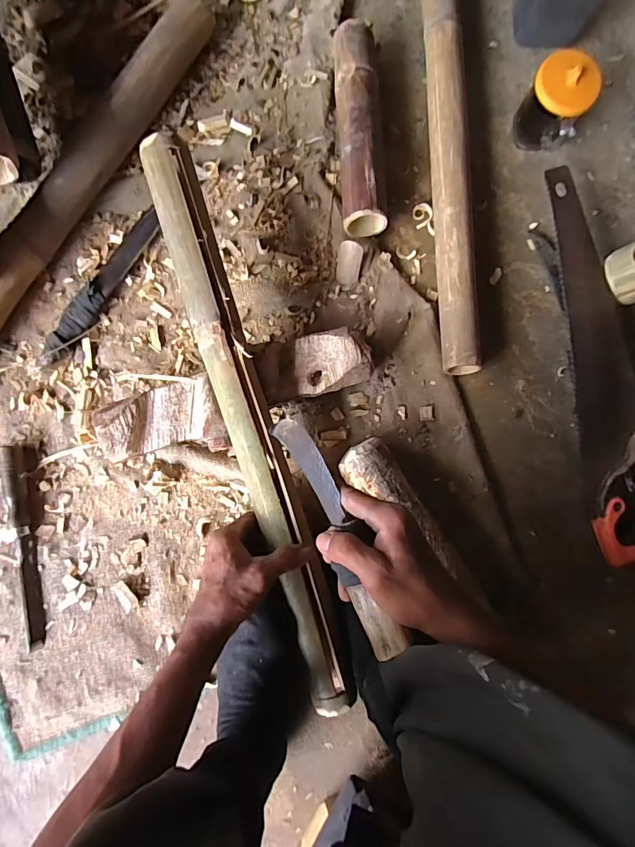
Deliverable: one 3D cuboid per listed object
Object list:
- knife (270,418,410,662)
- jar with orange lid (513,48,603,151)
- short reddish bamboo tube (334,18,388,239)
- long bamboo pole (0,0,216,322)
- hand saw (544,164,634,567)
[{"bbox_3d":[0.018,0.091,0.386,0.040,0.035,0.233,-23,69,-5],"label":"knife"},{"bbox_3d":[0.306,-0.412,0.555,0.076,0.099,0.076,0,86,-4],"label":"jar with orange lid"},{"bbox_3d":[0.054,-0.390,0.560,0.057,0.052,0.269,-3,86,-4],"label":"short reddish bamboo tube"},{"bbox_3d":[-0.323,-0.268,0.525,0.061,0.055,0.639,31,85,-1],"label":"long bamboo pole"},{"bbox_3d":[0.360,-0.078,0.544,0.107,0.022,0.495,-15,89,-5],"label":"hand saw"}]

